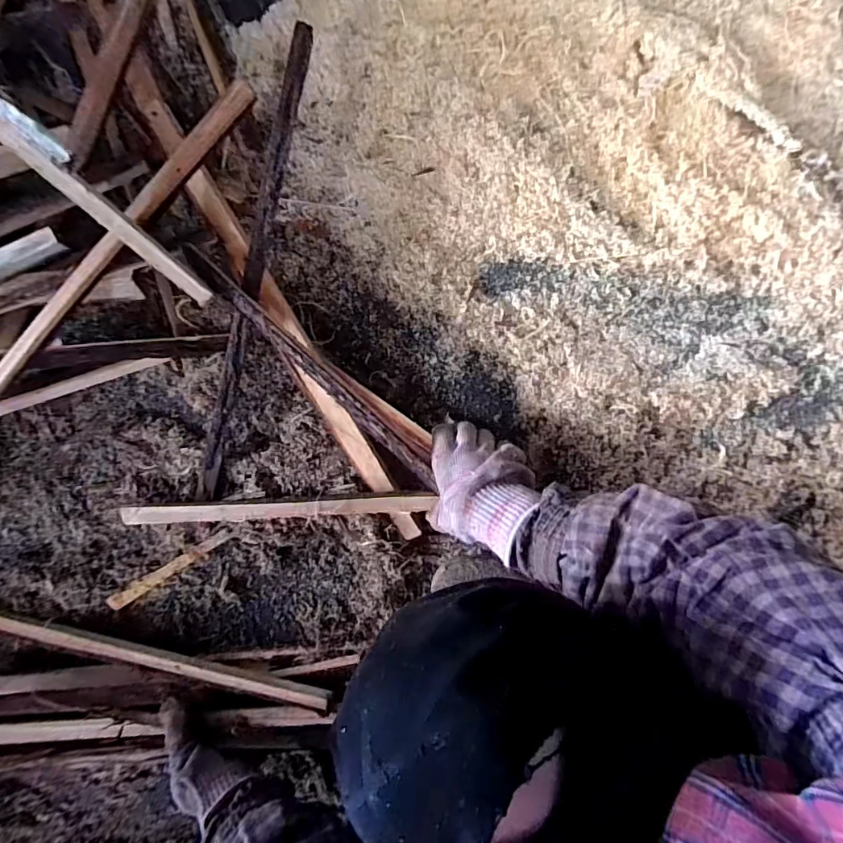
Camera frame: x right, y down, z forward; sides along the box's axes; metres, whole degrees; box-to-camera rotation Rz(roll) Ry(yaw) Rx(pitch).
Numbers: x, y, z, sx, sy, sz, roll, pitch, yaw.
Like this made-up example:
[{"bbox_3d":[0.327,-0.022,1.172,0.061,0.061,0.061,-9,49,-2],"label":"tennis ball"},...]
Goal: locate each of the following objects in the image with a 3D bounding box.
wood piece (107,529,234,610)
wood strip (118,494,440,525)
[{"bbox_3d":[-0.272,0.159,0.537,0.159,0.006,0.016,-32,88,4],"label":"wood piece"},{"bbox_3d":[-0.149,0.089,0.498,0.316,0.017,0.019,-4,90,8],"label":"wood strip"}]

